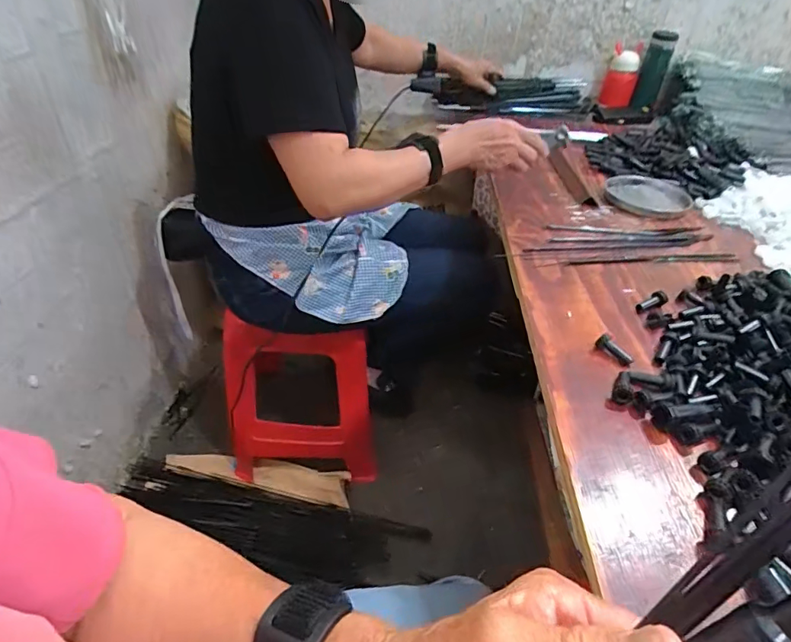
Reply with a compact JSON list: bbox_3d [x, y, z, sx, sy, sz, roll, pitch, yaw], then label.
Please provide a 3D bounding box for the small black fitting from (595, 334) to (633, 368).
[{"bbox_3d":[0.225,0.031,0.488,0.013,0.015,0.039,-30,62,-31],"label":"small black fitting"}]

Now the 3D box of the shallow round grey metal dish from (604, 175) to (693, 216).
[{"bbox_3d":[0.429,-0.217,0.813,0.134,0.010,0.146,0,39,0],"label":"shallow round grey metal dish"}]

